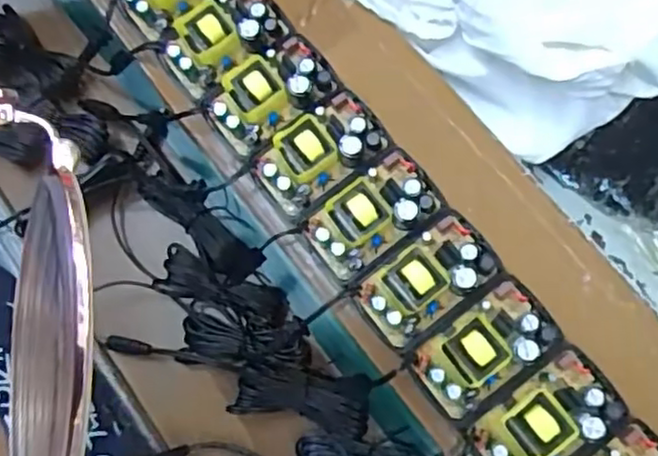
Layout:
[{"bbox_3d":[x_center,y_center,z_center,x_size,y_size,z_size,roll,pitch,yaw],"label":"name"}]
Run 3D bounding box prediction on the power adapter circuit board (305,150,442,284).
[{"bbox_3d":[0.022,-0.007,0.335,0.065,0.017,0.038,-37,82,-7],"label":"power adapter circuit board"}]

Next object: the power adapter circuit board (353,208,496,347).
[{"bbox_3d":[0.049,0.023,0.325,0.066,0.019,0.038,-37,82,-7],"label":"power adapter circuit board"}]

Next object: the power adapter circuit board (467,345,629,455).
[{"bbox_3d":[0.101,0.089,0.307,0.067,0.020,0.040,-37,82,-7],"label":"power adapter circuit board"}]

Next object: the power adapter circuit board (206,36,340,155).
[{"bbox_3d":[-0.031,-0.071,0.355,0.060,0.026,0.039,-35,82,-7],"label":"power adapter circuit board"}]

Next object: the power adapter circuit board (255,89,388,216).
[{"bbox_3d":[-0.006,-0.040,0.346,0.063,0.021,0.038,-36,82,-7],"label":"power adapter circuit board"}]

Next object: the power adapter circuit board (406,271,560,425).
[{"bbox_3d":[0.073,0.057,0.317,0.068,0.019,0.040,-37,82,-7],"label":"power adapter circuit board"}]

